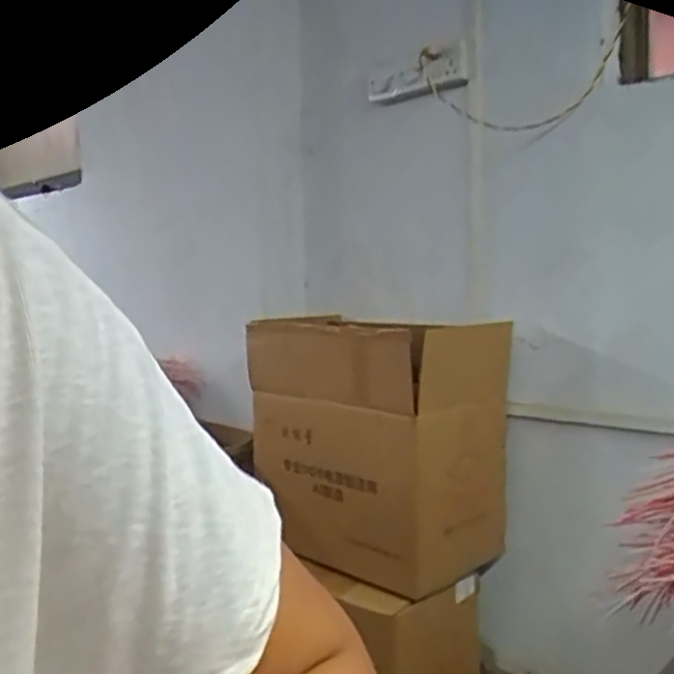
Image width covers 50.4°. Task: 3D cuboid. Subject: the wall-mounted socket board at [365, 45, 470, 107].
[{"bbox_3d":[0.176,-0.592,1.630,0.019,0.099,0.283,-8,8,-43],"label":"wall-mounted socket board"}]

